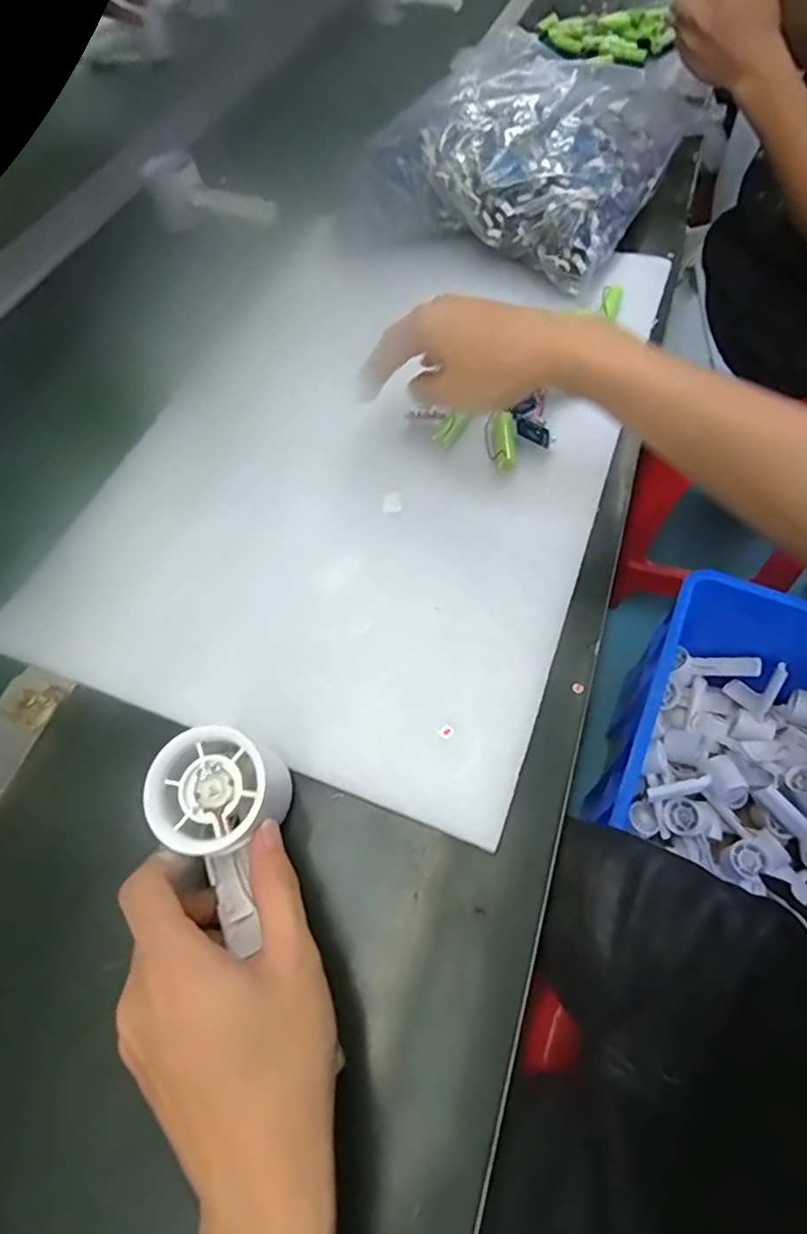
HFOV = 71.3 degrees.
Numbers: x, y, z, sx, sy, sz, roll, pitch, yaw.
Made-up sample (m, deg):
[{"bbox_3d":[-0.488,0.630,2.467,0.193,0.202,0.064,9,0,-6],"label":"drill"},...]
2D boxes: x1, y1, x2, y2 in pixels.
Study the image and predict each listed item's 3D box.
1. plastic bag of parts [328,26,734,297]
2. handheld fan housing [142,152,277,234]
[{"bbox_3d":[0.122,-0.474,0.569,0.264,0.090,0.310,25,65,17],"label":"plastic bag of parts"},{"bbox_3d":[-0.219,-0.472,0.637,0.144,0.061,0.048,9,61,-6],"label":"handheld fan housing"}]

